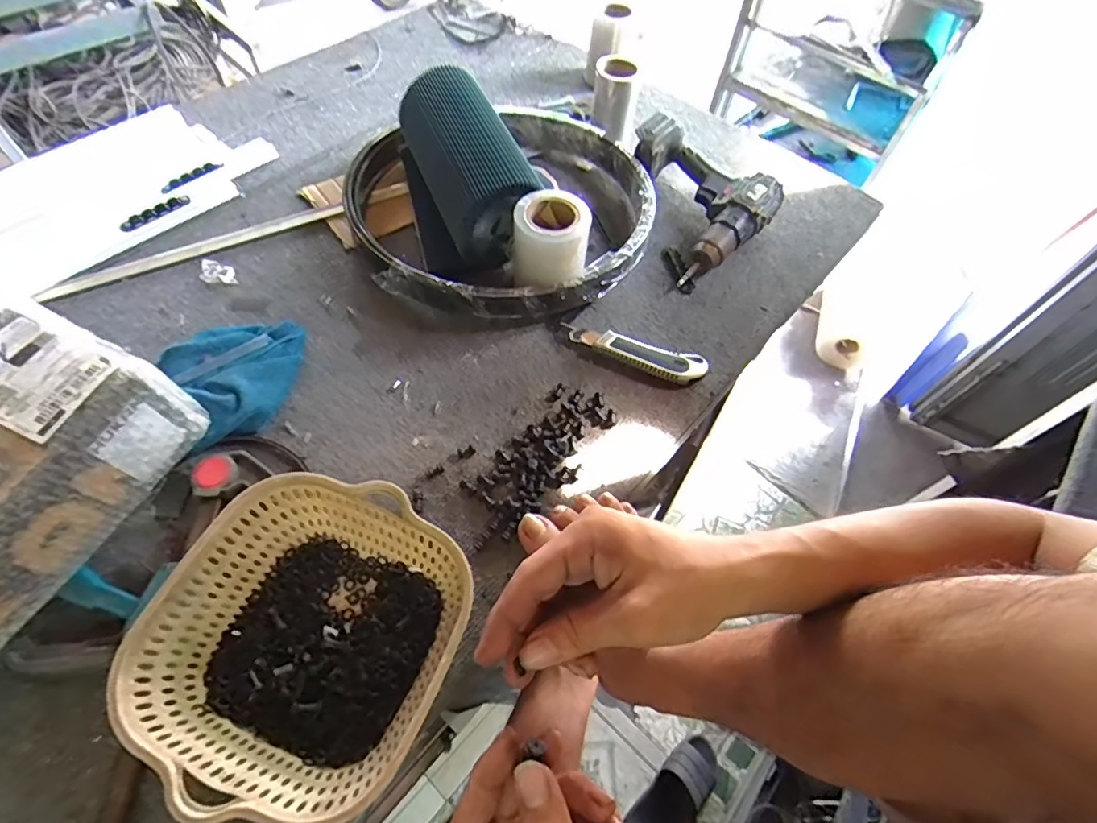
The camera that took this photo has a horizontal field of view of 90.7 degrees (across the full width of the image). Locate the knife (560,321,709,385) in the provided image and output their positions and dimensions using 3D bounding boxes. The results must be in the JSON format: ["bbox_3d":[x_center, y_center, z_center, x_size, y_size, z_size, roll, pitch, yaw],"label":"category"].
[{"bbox_3d":[0.094,-0.066,0.600,0.157,0.021,0.036,20,59,9],"label":"knife"}]

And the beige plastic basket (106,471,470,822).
[{"bbox_3d":[-0.168,0.169,0.401,0.198,0.091,0.213,21,59,9],"label":"beige plastic basket"}]

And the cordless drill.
[{"bbox_3d":[0.170,-0.281,0.708,0.184,0.074,0.211,-38,67,-23],"label":"cordless drill"}]

